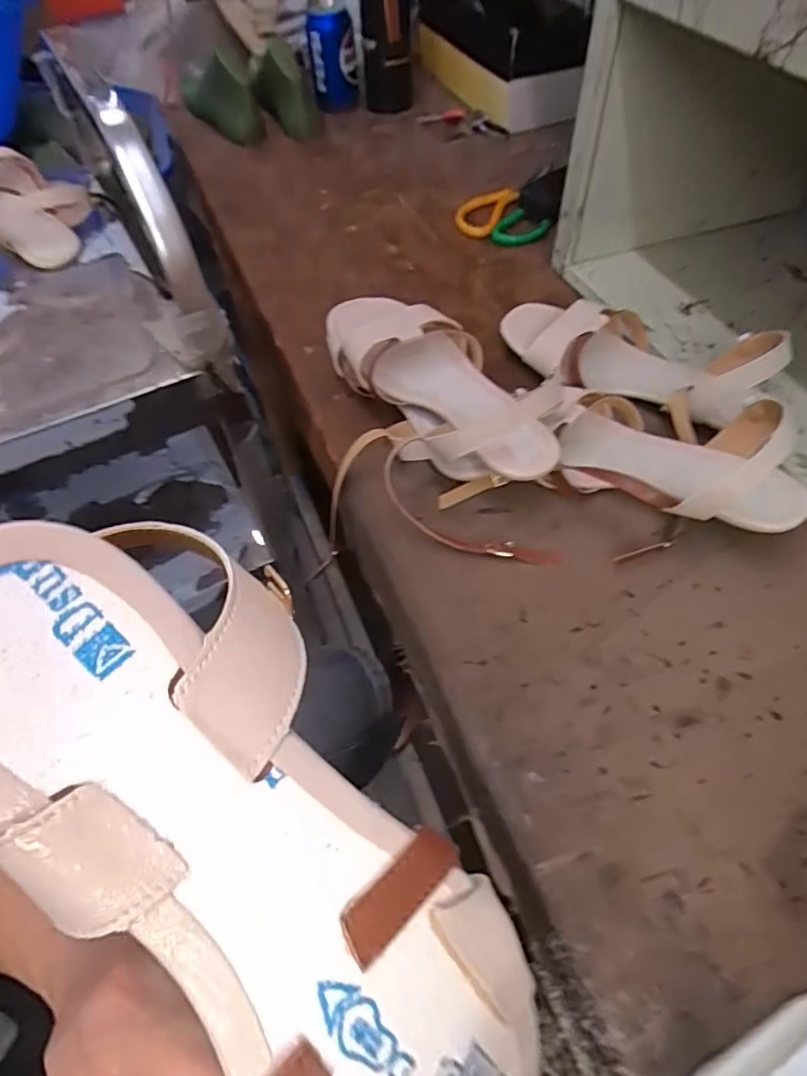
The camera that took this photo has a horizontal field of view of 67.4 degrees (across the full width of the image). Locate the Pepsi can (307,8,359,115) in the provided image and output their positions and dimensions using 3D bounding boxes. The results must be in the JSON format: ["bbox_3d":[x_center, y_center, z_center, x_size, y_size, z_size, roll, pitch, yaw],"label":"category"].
[{"bbox_3d":[-0.102,-0.690,0.880,0.067,0.108,0.063,-7,53,-2],"label":"Pepsi can"}]

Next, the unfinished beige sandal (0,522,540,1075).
[{"bbox_3d":[-0.029,0.091,0.151,0.081,0.038,0.218,-37,100,-22],"label":"unfinished beige sandal"}]

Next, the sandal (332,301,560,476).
[{"bbox_3d":[0.020,-0.127,0.481,0.106,0.073,0.262,-25,56,-15],"label":"sandal"}]

